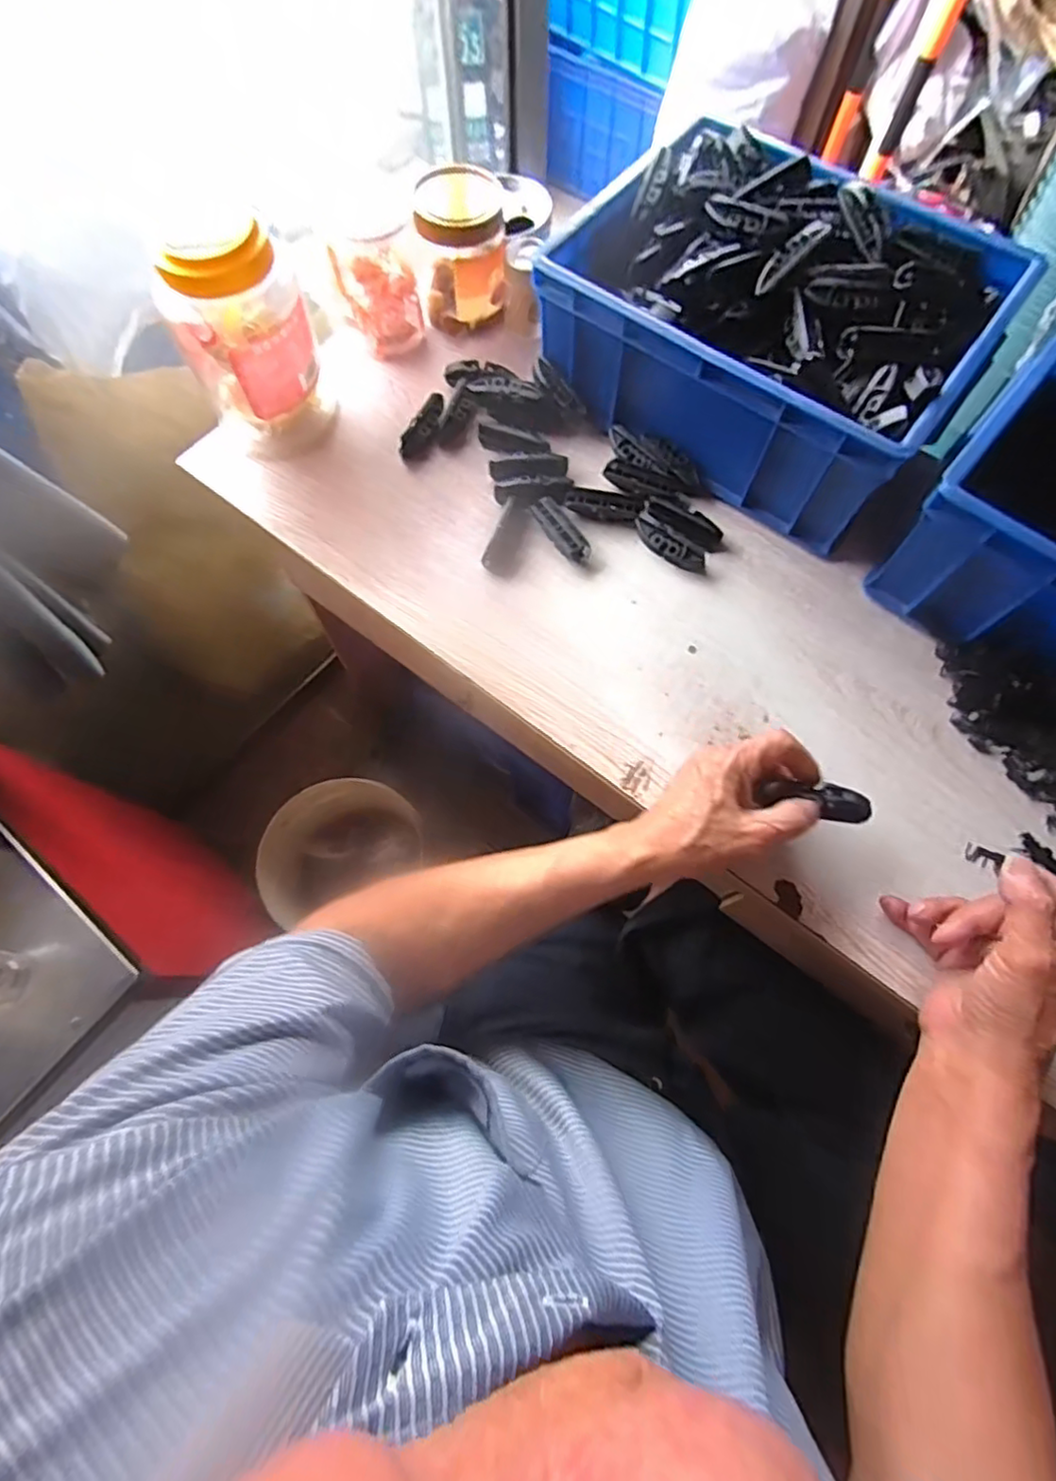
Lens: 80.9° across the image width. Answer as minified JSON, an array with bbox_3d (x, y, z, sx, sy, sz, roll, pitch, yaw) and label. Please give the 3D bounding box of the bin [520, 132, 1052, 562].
[{"bbox_3d":[0.204,-0.358,0.540,0.323,0.125,0.237,34,73,11],"label":"bin"}]

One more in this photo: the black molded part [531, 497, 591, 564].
[{"bbox_3d":[0.031,-0.184,0.544,0.022,0.011,0.072,-31,73,-11],"label":"black molded part"}]

